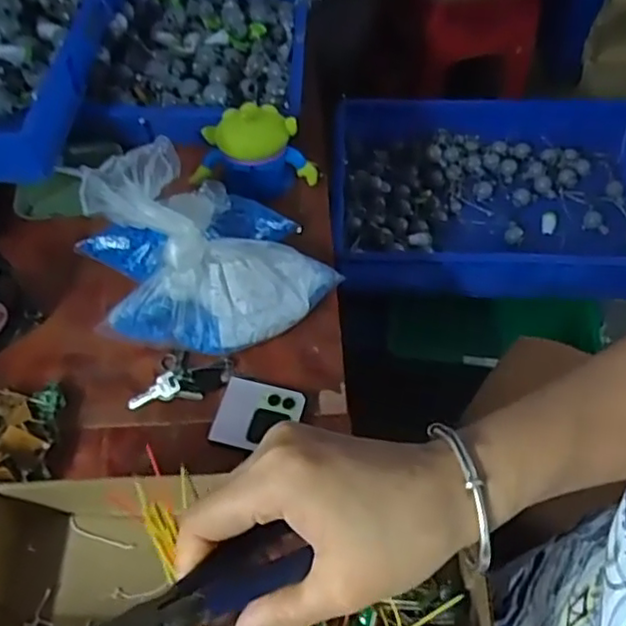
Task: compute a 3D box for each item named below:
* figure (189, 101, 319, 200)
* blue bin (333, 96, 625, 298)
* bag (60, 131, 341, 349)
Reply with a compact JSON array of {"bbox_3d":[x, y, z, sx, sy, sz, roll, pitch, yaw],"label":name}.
[{"bbox_3d":[-0.081,-0.207,0.847,0.166,0.125,0.060,-4,58,0],"label":"figure"},{"bbox_3d":[0.361,-0.247,1.265,0.622,0.126,0.488,0,58,3],"label":"blue bin"},{"bbox_3d":[-0.121,-0.073,0.742,0.263,0.155,0.211,-22,59,-10],"label":"bag"}]

